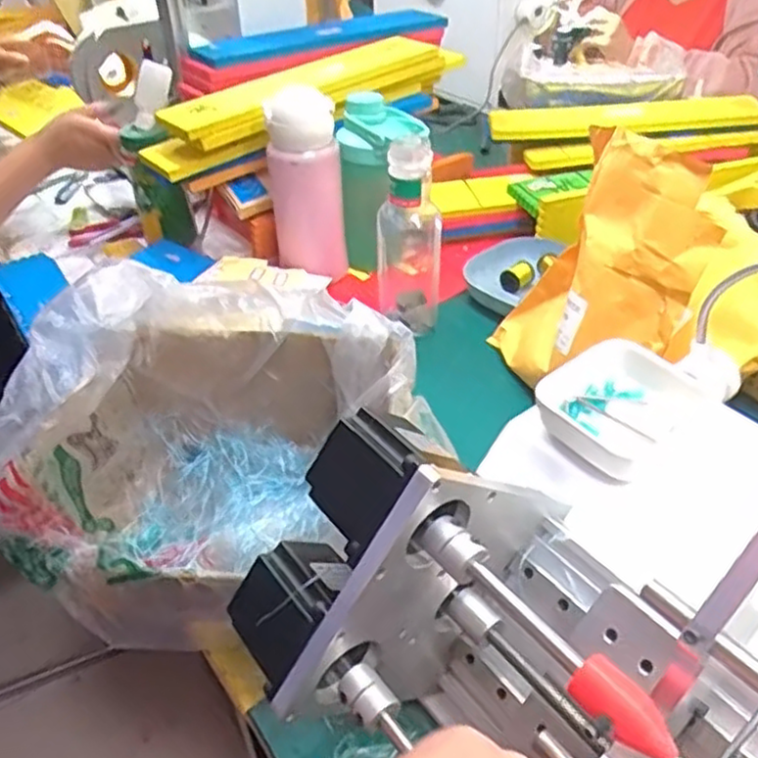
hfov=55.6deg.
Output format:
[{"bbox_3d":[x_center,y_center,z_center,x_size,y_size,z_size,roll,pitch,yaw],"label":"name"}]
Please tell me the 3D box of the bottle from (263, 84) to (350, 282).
[{"bbox_3d":[-0.080,-0.214,0.808,0.079,0.202,0.061,-4,39,-2],"label":"bottle"}]

